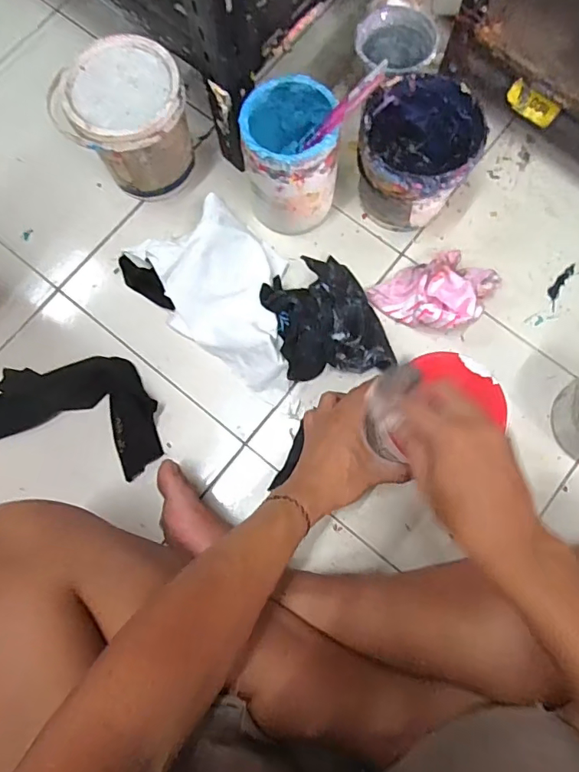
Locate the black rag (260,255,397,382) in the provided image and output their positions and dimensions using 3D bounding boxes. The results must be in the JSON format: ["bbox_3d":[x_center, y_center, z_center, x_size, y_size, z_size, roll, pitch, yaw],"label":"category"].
[{"bbox_3d":[0.043,-0.073,0.559,0.120,0.049,0.133,-19,78,-3],"label":"black rag"}]

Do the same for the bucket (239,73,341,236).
[{"bbox_3d":[0.002,-0.252,0.555,0.101,0.142,0.110,-10,78,-1],"label":"bucket"}]

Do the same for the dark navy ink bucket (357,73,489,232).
[{"bbox_3d":[0.139,-0.253,0.560,0.121,0.121,0.126,0,78,1],"label":"dark navy ink bucket"}]

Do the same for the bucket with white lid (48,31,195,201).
[{"bbox_3d":[-0.179,-0.295,0.569,0.128,0.127,0.131,0,78,1],"label":"bucket with white lid"}]

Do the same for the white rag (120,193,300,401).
[{"bbox_3d":[-0.070,-0.116,0.561,0.243,0.063,0.150,36,81,8],"label":"white rag"}]

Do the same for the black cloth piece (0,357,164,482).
[{"bbox_3d":[-0.240,0.021,0.557,0.203,0.023,0.118,15,78,4],"label":"black cloth piece"}]

